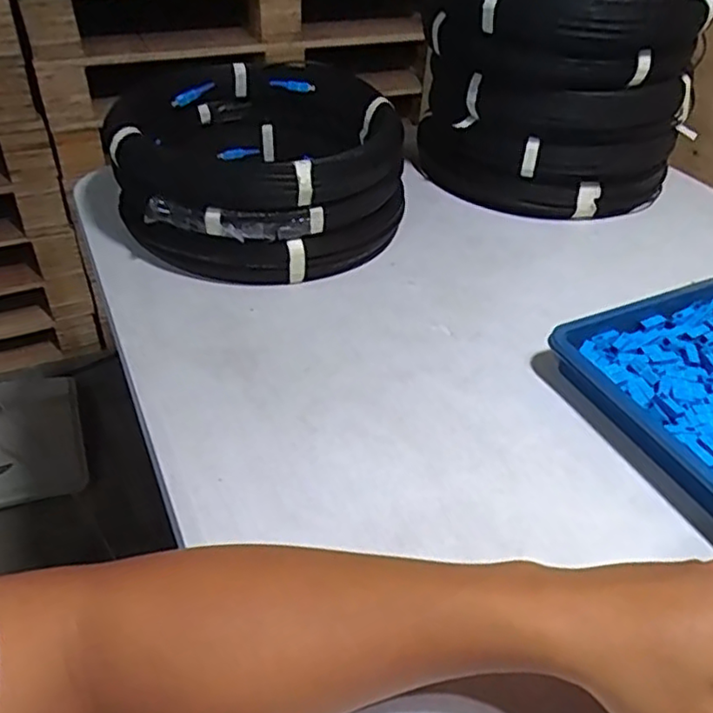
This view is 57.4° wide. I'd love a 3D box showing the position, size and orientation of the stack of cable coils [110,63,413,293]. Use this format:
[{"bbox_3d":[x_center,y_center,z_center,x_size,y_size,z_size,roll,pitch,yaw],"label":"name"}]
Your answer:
[{"bbox_3d":[-0.105,-0.210,0.708,0.275,0.121,0.312,-6,40,-10],"label":"stack of cable coils"}]

